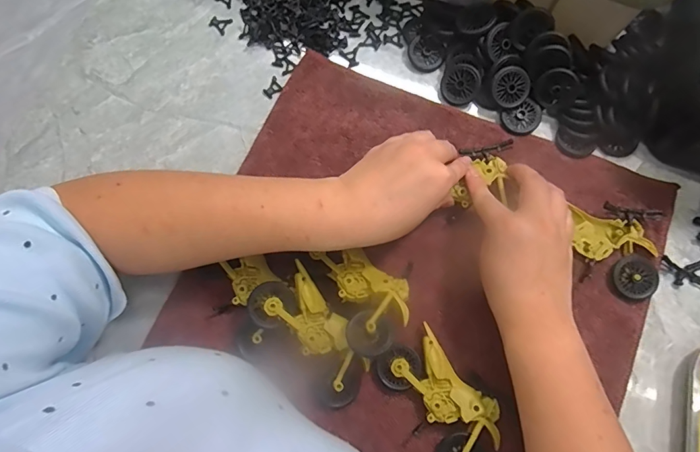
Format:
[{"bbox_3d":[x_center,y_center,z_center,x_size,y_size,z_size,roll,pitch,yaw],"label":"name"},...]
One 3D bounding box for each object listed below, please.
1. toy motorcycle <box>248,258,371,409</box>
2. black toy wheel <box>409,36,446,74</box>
[{"bbox_3d":[-0.030,0.092,0.352,0.054,0.025,0.117,-38,91,-7],"label":"toy motorcycle"},{"bbox_3d":[0.079,-0.176,0.434,0.037,0.012,0.034,0,77,1],"label":"black toy wheel"}]

